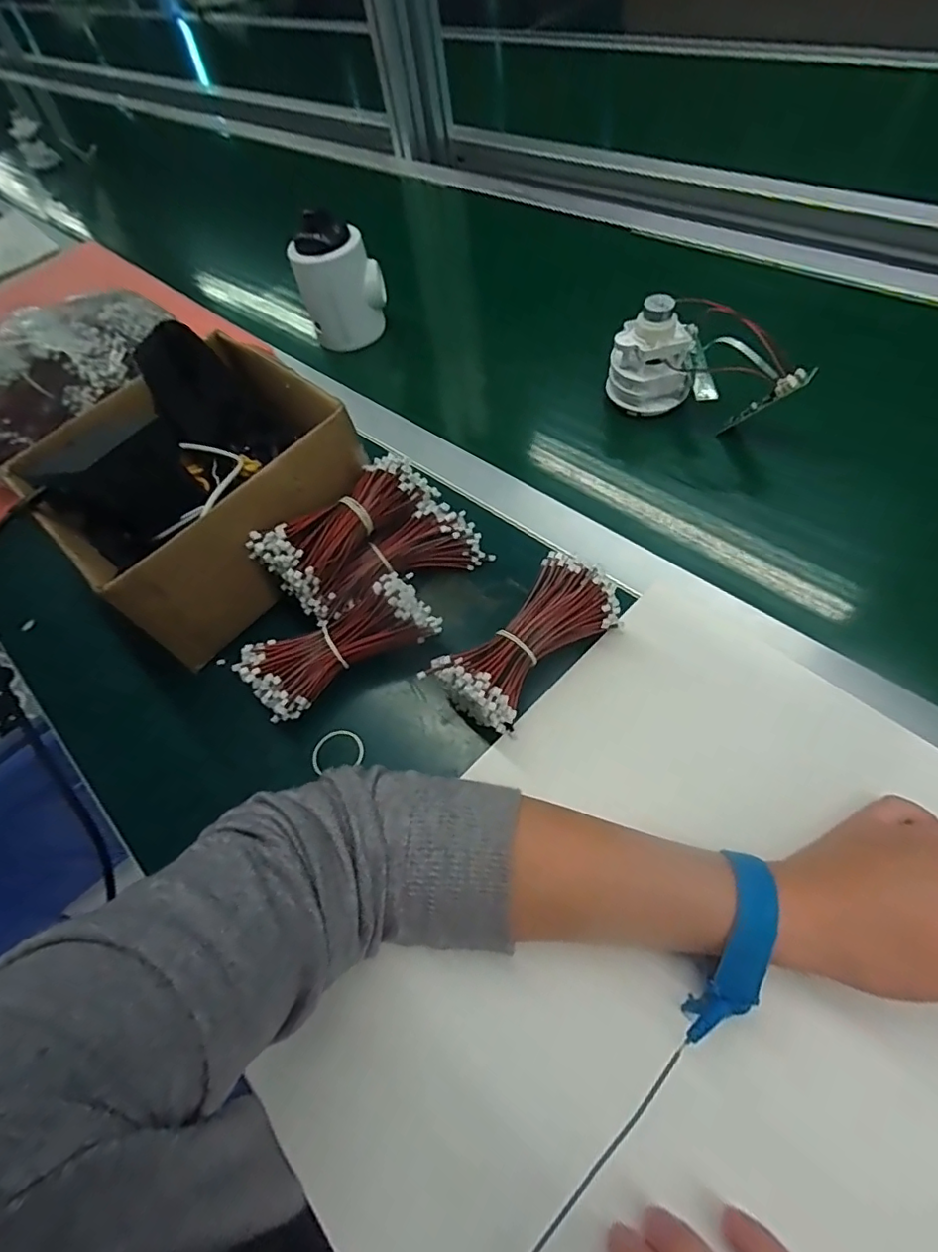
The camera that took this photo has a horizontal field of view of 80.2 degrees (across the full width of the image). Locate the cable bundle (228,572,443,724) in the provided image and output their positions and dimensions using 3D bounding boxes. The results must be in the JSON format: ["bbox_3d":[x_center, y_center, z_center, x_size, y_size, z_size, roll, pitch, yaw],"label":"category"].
[{"bbox_3d":[-0.086,0.014,0.379,0.126,0.057,0.047,-28,63,-11],"label":"cable bundle"}]

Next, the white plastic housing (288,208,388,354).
[{"bbox_3d":[-0.139,-0.368,0.600,0.060,0.108,0.083,39,71,22],"label":"white plastic housing"}]

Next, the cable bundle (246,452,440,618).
[{"bbox_3d":[-0.087,-0.076,0.396,0.128,0.045,0.053,-42,66,-17],"label":"cable bundle"}]

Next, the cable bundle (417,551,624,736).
[{"bbox_3d":[0.037,0.013,0.361,0.119,0.054,0.056,-40,66,-17],"label":"cable bundle"}]

